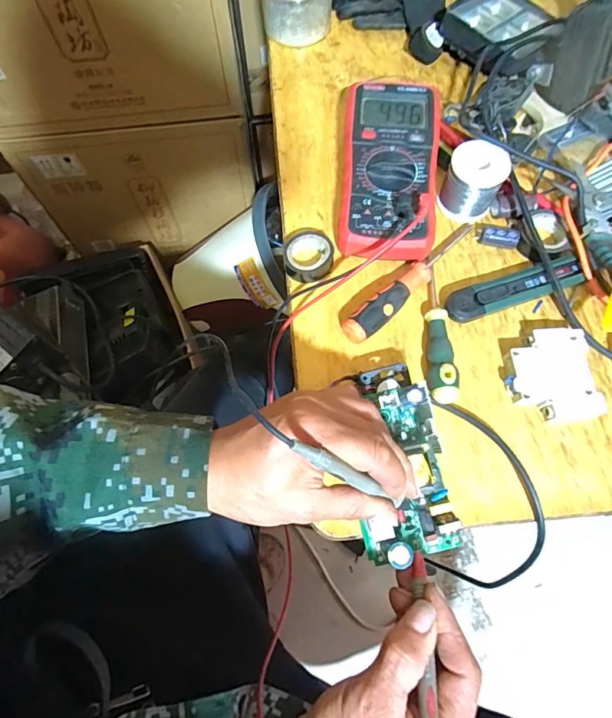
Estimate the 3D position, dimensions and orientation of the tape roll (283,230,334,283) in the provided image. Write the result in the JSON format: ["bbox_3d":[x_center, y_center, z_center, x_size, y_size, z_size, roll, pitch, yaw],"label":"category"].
[{"bbox_3d":[0.003,-0.098,0.412,0.047,0.019,0.049,0,71,0],"label":"tape roll"}]

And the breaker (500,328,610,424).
[{"bbox_3d":[0.206,0.014,0.366,0.070,0.020,0.075,-1,71,0],"label":"breaker"}]

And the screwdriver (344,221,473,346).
[{"bbox_3d":[0.100,-0.075,0.397,0.173,0.027,0.023,-43,76,-13],"label":"screwdriver"}]

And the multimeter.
[{"bbox_3d":[0.080,-0.181,0.425,0.091,0.056,0.187,4,69,3],"label":"multimeter"}]

